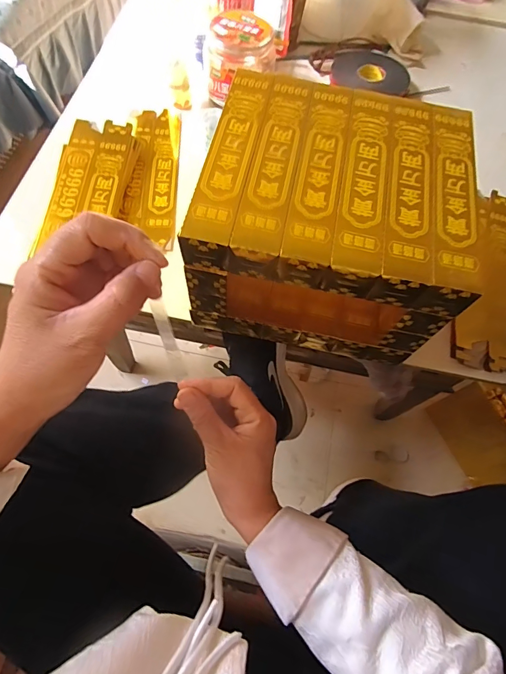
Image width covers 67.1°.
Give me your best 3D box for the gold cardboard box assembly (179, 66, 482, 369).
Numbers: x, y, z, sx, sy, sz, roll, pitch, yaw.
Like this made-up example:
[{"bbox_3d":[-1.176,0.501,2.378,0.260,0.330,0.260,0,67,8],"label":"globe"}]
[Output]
[{"bbox_3d":[0.083,-0.126,0.423,0.248,0.145,0.237,15,66,4],"label":"gold cardboard box assembly"}]

